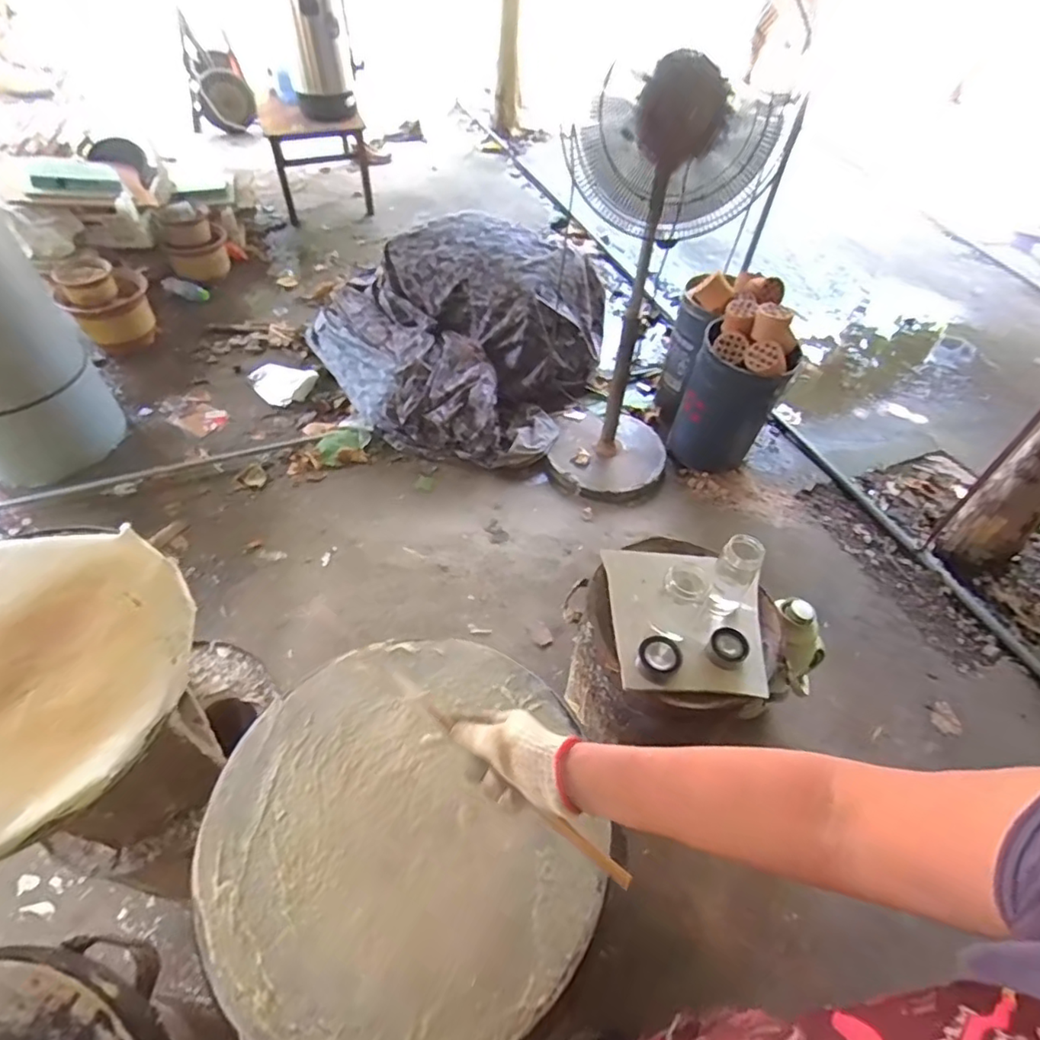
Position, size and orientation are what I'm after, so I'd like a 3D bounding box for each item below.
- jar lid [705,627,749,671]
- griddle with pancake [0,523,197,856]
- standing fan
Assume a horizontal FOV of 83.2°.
[{"bbox_3d":[0.374,0.233,1.057,0.066,0.035,0.067,2,50,-2],"label":"jar lid"},{"bbox_3d":[-0.549,0.168,0.624,0.360,0.037,0.344,2,52,-3],"label":"griddle with pancake"},{"bbox_3d":[0.329,-0.585,1.645,0.396,1.203,0.526,13,51,8],"label":"standing fan"}]

